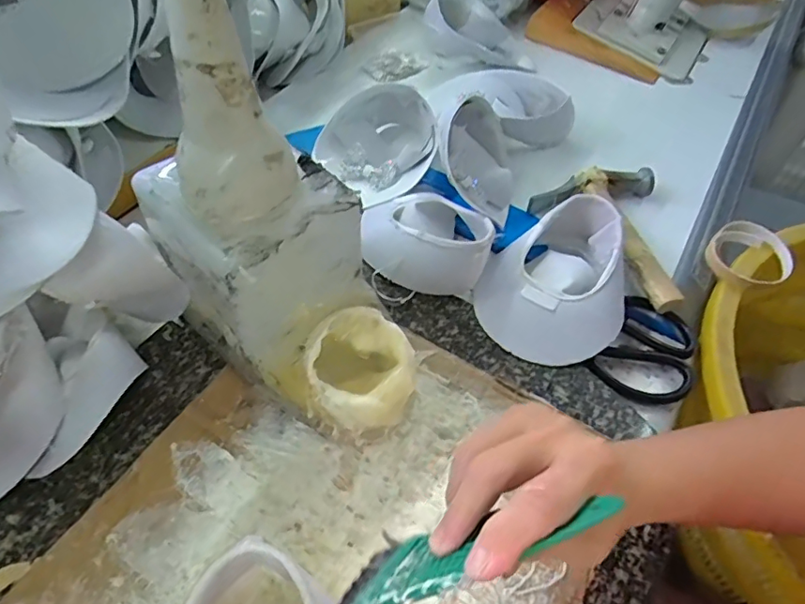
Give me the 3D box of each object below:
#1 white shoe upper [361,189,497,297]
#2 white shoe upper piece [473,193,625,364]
[{"bbox_3d":[0.020,-0.070,0.474,0.118,0.053,0.113,15,52,5],"label":"white shoe upper"},{"bbox_3d":[0.138,-0.027,0.459,0.116,0.051,0.152,24,54,13],"label":"white shoe upper piece"}]

